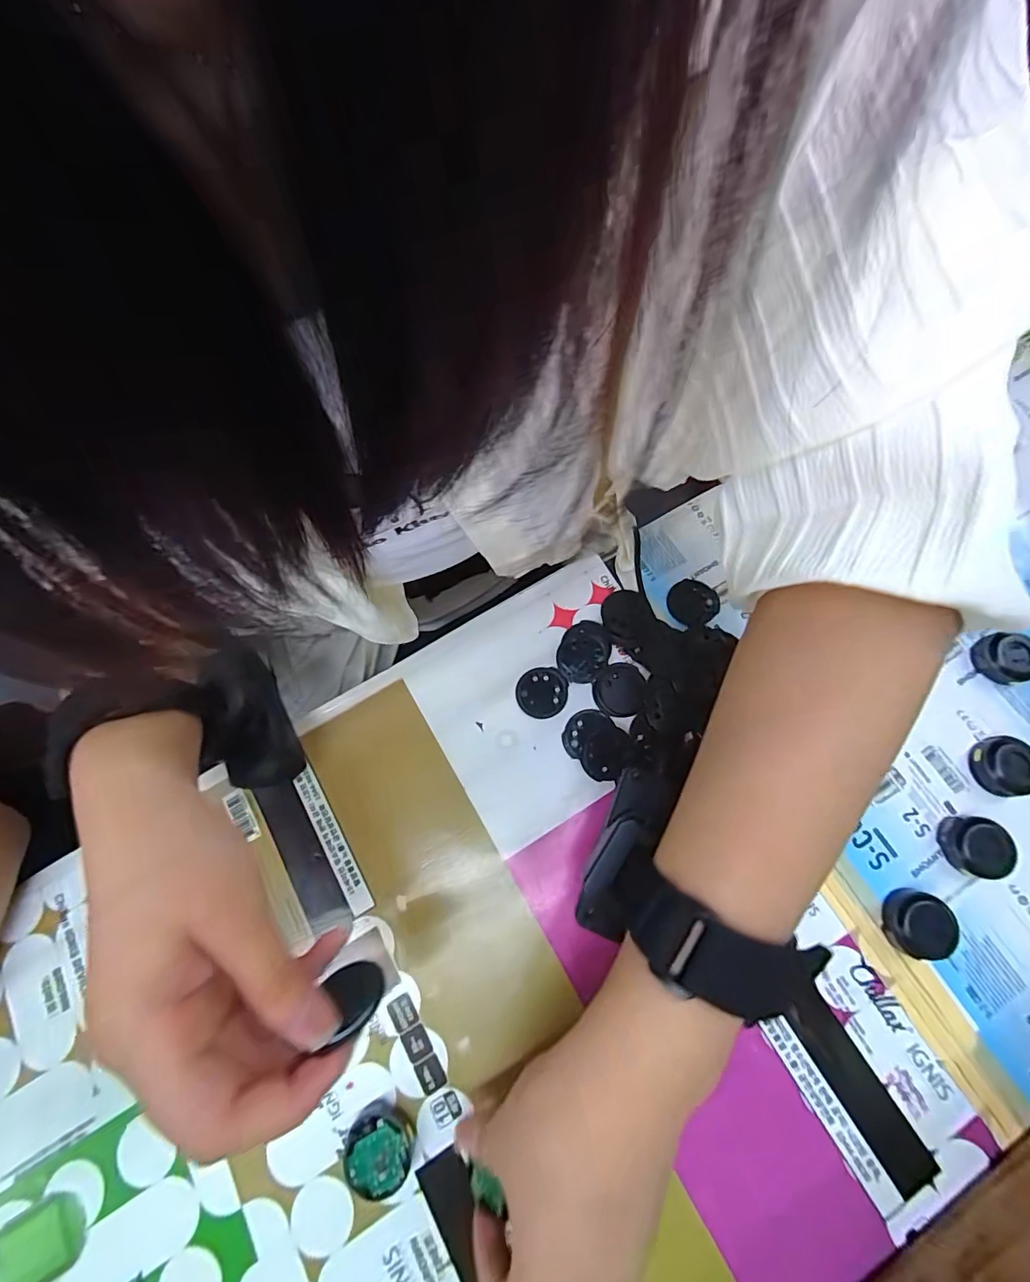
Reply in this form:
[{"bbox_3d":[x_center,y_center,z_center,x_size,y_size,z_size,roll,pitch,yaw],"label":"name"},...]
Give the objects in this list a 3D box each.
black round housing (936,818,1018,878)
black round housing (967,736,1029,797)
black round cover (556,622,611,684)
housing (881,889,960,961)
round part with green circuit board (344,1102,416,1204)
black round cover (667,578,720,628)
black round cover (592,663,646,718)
[{"bbox_3d":[0.239,0.107,0.261,0.029,0.013,0.028,0,72,1],"label":"black round housing"},{"bbox_3d":[0.265,0.068,0.273,0.029,0.013,0.029,0,72,1],"label":"black round housing"},{"bbox_3d":[0.041,0.007,0.298,0.029,0.004,0.037,17,73,6],"label":"black round cover"},{"bbox_3d":[0.200,0.141,0.249,0.025,0.014,0.030,17,73,6],"label":"housing"},{"bbox_3d":[-0.061,0.230,0.228,0.031,0.012,0.029,0,72,1],"label":"round part with green circuit board"},{"bbox_3d":[0.108,-0.023,0.307,0.029,0.005,0.030,0,72,1],"label":"black round cover"},{"bbox_3d":[0.060,0.028,0.292,0.028,0.004,0.030,0,72,1],"label":"black round cover"}]

